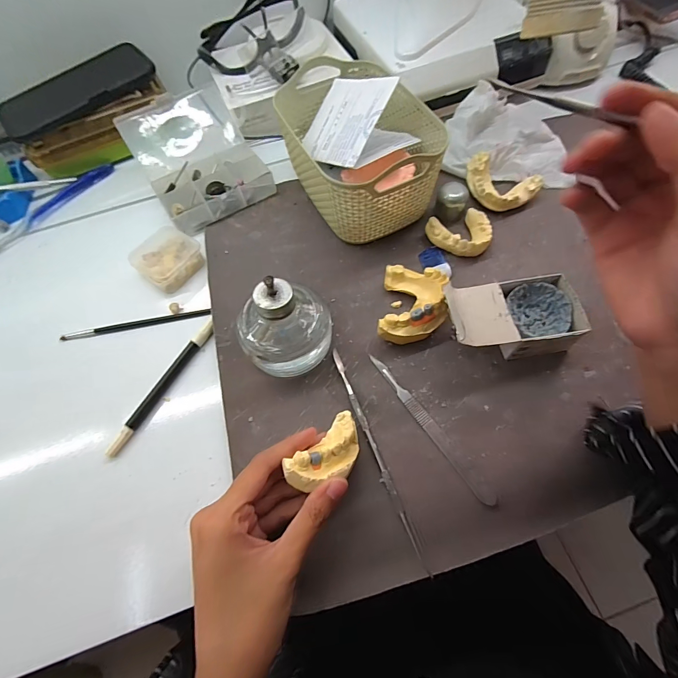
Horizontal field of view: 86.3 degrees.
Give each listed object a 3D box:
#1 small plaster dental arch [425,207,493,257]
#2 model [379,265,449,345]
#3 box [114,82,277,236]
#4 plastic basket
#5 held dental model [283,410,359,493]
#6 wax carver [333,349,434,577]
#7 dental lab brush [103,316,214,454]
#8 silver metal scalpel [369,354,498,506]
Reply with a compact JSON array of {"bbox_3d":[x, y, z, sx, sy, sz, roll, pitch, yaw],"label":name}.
[{"bbox_3d":[0.119,-0.102,0.348,0.060,0.020,0.049,-17,63,-5],"label":"small plaster dental arch"},{"bbox_3d":[0.062,-0.031,0.309,0.055,0.039,0.074,7,64,6],"label":"model"},{"bbox_3d":[-0.157,-0.203,0.393,0.116,0.047,0.149,-30,65,-11],"label":"box"},{"bbox_3d":[0.018,-0.190,0.353,0.116,0.077,0.167,-23,65,-9],"label":"plastic basket"},{"bbox_3d":[-0.006,0.080,0.249,0.032,0.020,0.063,39,44,16],"label":"held dental model"},{"bbox_3d":[0.027,0.082,0.272,0.008,0.006,0.171,-21,64,-7],"label":"wax carver"},{"bbox_3d":[-0.148,0.038,0.305,0.011,0.011,0.131,28,68,17],"label":"dental lab brush"},{"bbox_3d":[0.069,0.065,0.280,0.012,0.004,0.137,-32,65,-12],"label":"silver metal scalpel"}]

